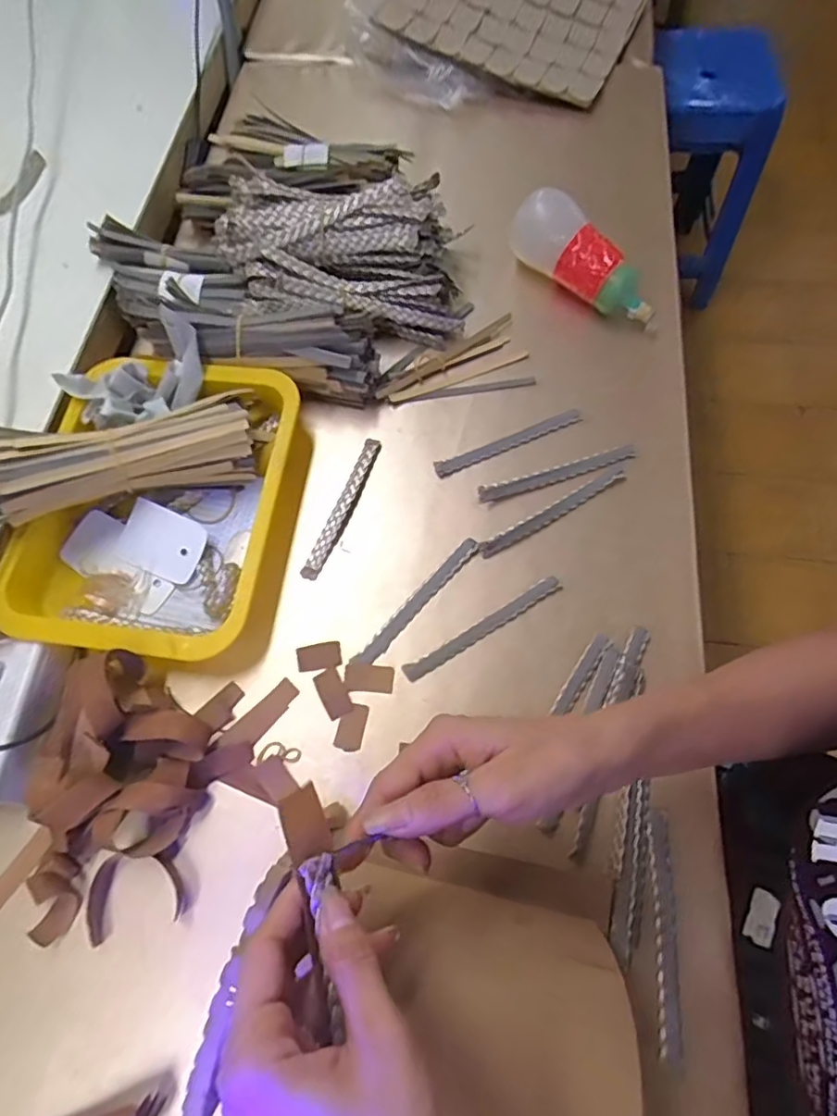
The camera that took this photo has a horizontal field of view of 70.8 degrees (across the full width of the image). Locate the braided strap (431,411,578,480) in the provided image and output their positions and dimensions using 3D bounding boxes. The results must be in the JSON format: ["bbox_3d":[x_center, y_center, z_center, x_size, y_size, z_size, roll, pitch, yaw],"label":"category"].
[{"bbox_3d":[0.080,-0.103,0.525,0.140,0.007,0.014,-22,68,-8],"label":"braided strap"}]

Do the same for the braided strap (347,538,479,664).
[{"bbox_3d":[0.000,0.034,0.468,0.014,0.006,0.136,40,73,16],"label":"braided strap"}]

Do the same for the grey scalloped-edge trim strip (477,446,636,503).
[{"bbox_3d":[0.121,-0.074,0.510,0.142,0.005,0.015,-16,67,-5],"label":"grey scalloped-edge trim strip"}]

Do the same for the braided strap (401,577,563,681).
[{"bbox_3d":[0.051,0.054,0.460,0.140,0.006,0.012,-29,69,-10],"label":"braided strap"}]

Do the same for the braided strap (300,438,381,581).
[{"bbox_3d":[-0.064,-0.045,0.503,0.016,0.008,0.139,19,69,9],"label":"braided strap"}]

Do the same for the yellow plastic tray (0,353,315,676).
[{"bbox_3d":[-0.208,-0.047,0.483,0.213,0.037,0.261,7,67,5],"label":"yellow plastic tray"}]

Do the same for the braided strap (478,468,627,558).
[{"bbox_3d":[0.115,-0.039,0.493,0.143,0.004,0.014,-29,69,-11],"label":"braided strap"}]

